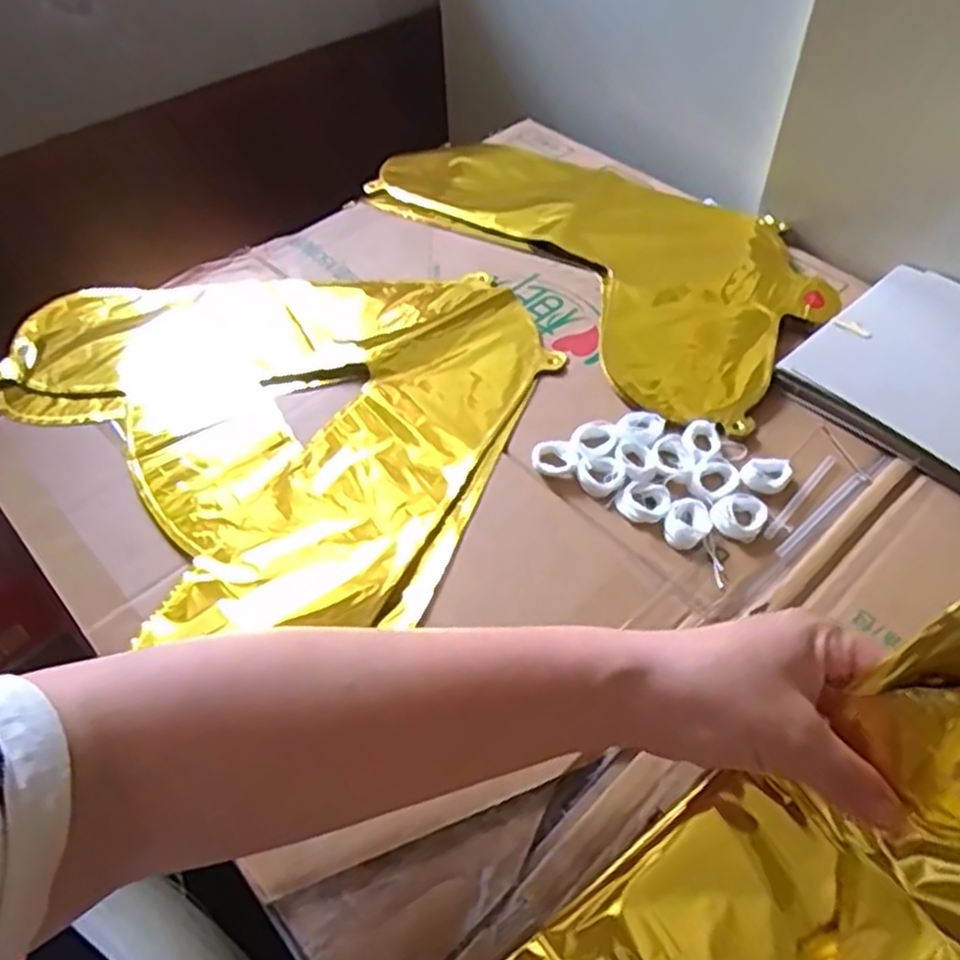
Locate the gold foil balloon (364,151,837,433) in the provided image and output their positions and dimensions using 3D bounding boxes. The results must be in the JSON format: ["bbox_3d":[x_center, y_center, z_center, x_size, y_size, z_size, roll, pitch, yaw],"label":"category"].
[{"bbox_3d":[0.100,-0.194,0.621,0.219,0.023,0.402,-30,57,-21],"label":"gold foil balloon"}]

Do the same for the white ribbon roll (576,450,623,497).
[{"bbox_3d":[0.073,-0.002,0.463,0.028,0.008,0.025,-17,53,-12],"label":"white ribbon roll"}]

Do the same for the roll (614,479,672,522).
[{"bbox_3d":[0.096,0.012,0.453,0.030,0.008,0.026,16,54,13],"label":"roll"}]

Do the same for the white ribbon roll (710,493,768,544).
[{"bbox_3d":[0.148,0.020,0.443,0.028,0.006,0.031,29,58,22],"label":"white ribbon roll"}]

